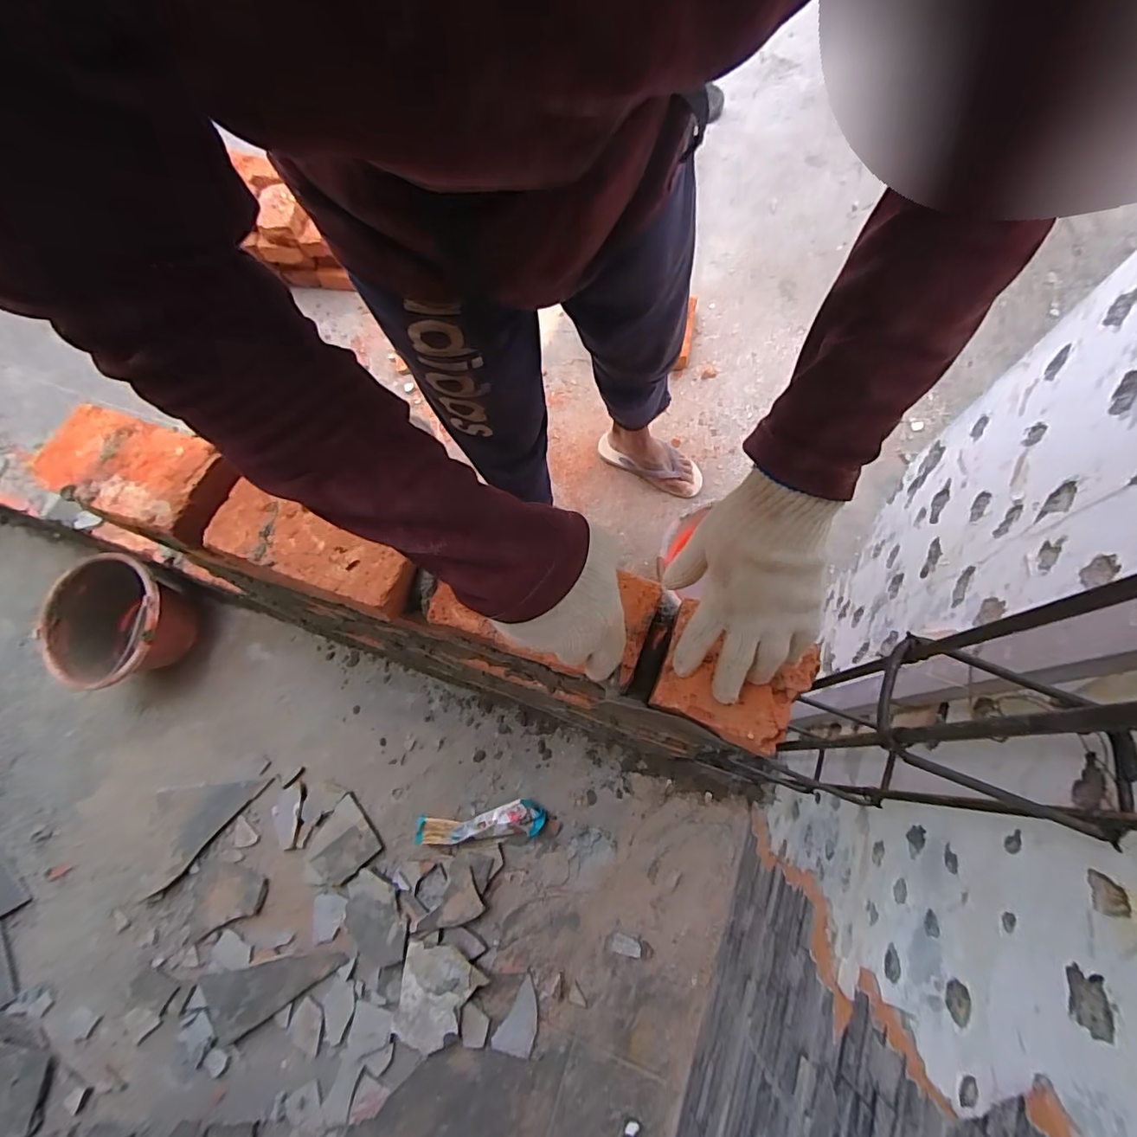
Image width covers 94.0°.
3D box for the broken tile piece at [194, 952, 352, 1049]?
[{"bbox_3d":[-0.507,0.728,0.909,0.239,0.009,0.097,-14,70,-2],"label":"broken tile piece"}]

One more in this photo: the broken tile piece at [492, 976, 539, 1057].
[{"bbox_3d":[-0.080,0.737,0.872,0.063,0.004,0.104,15,72,8],"label":"broken tile piece"}]

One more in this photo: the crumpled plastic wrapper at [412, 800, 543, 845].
[{"bbox_3d":[-0.162,0.467,0.968,0.240,0.038,0.061,-7,70,1],"label":"crumpled plastic wrapper"}]

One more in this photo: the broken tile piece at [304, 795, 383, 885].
[{"bbox_3d":[-0.429,0.513,0.978,0.131,0.011,0.114,-39,73,-11],"label":"broken tile piece"}]

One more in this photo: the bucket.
[{"bbox_3d":[-0.883,0.117,1.067,0.209,0.180,0.248,1,70,3],"label":"bucket"}]

